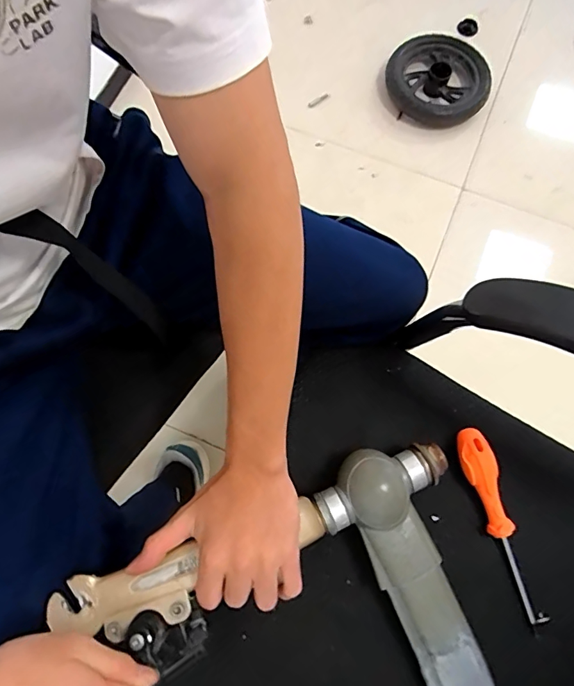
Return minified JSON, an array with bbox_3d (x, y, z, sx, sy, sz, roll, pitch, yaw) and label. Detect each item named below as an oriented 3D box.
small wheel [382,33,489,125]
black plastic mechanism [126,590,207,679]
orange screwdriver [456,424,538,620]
[{"bbox_3d":[0.394,-0.678,1.164,0.249,0.071,0.251,0,75,0],"label":"small wheel"},{"bbox_3d":[-0.094,0.234,0.356,0.054,0.034,0.046,-26,77,-7],"label":"black plastic mechanism"},{"bbox_3d":[0.215,0.182,0.452,0.033,0.031,0.188,-13,75,-4],"label":"orange screwdriver"}]

